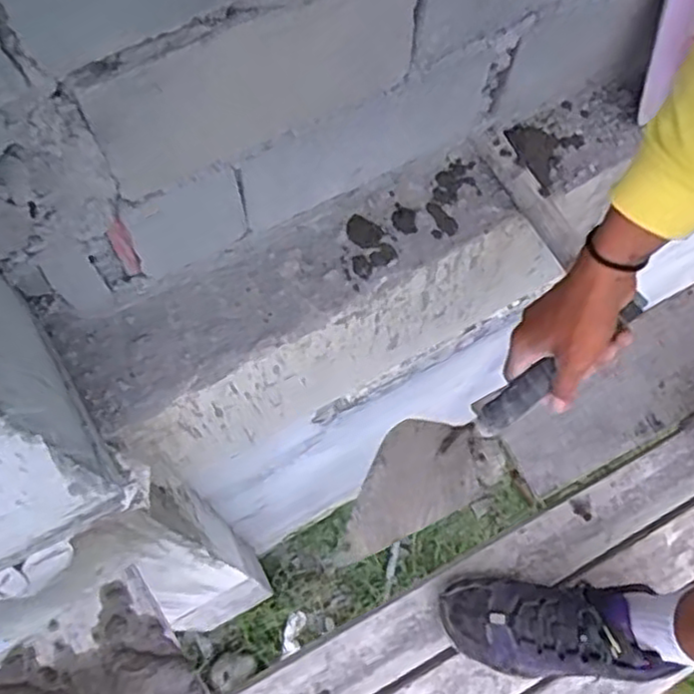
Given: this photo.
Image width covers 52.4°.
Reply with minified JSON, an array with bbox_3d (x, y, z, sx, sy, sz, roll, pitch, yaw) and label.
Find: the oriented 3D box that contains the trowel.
[{"bbox_3d":[0.118,0.071,0.637,0.336,0.059,0.088,-43,73,16],"label":"trowel"}]

